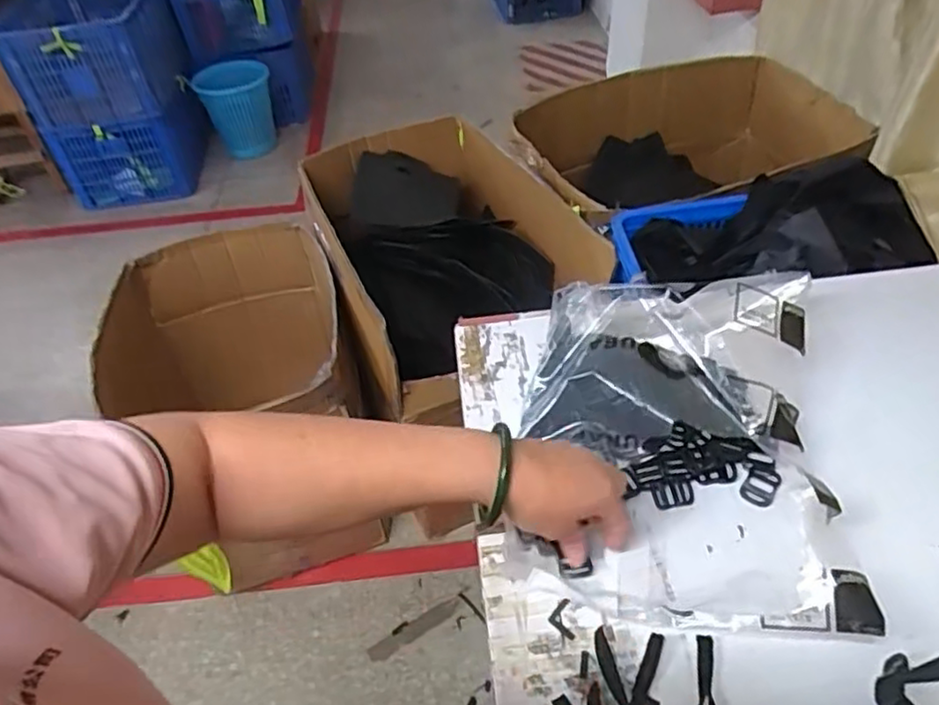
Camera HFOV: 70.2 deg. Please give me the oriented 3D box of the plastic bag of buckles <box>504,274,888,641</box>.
[{"bbox_3d":[0.169,0.061,0.572,0.258,0.106,0.311,5,46,12],"label":"plastic bag of buckles"}]

